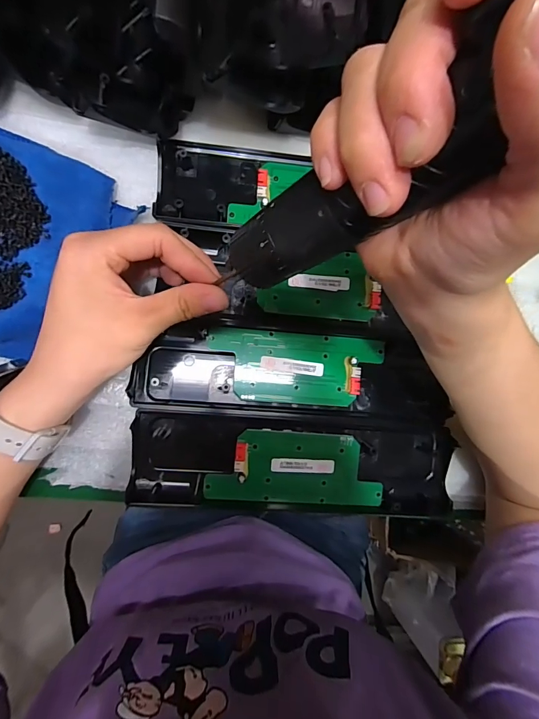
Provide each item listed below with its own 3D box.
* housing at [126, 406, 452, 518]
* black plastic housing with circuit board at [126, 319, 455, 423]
[{"bbox_3d":[0.022,0.082,0.293,0.244,0.017,0.072,4,88,-7],"label":"housing"},{"bbox_3d":[0.021,0.011,0.295,0.238,0.017,0.069,5,88,-7],"label":"black plastic housing with circuit board"}]

